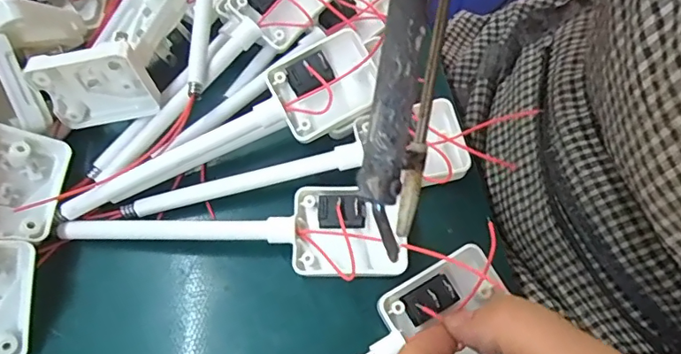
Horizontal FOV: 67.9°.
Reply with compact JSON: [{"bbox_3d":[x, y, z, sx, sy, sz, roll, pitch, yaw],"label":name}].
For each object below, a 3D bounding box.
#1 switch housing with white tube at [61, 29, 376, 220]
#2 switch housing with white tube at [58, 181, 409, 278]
[{"bbox_3d":[-0.053,-0.020,0.224,0.149,0.024,0.037,-25,64,-12],"label":"switch housing with white tube"},{"bbox_3d":[-0.047,0.024,0.216,0.145,0.014,0.037,-1,61,1],"label":"switch housing with white tube"}]

